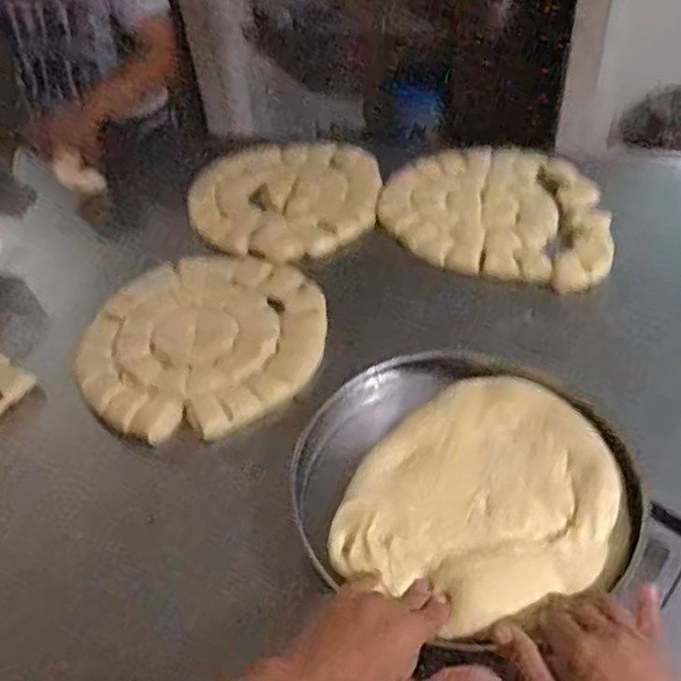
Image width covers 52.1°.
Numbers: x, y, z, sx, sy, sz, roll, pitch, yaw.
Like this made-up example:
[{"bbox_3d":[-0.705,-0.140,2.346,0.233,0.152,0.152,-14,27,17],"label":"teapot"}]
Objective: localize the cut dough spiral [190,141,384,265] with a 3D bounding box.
[{"bbox_3d":[-0.083,-0.219,1.070,0.279,0.022,0.290,-3,42,2],"label":"cut dough spiral"}]

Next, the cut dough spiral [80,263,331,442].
[{"bbox_3d":[-0.166,0.006,0.862,0.300,0.044,0.283,-5,42,0],"label":"cut dough spiral"}]

